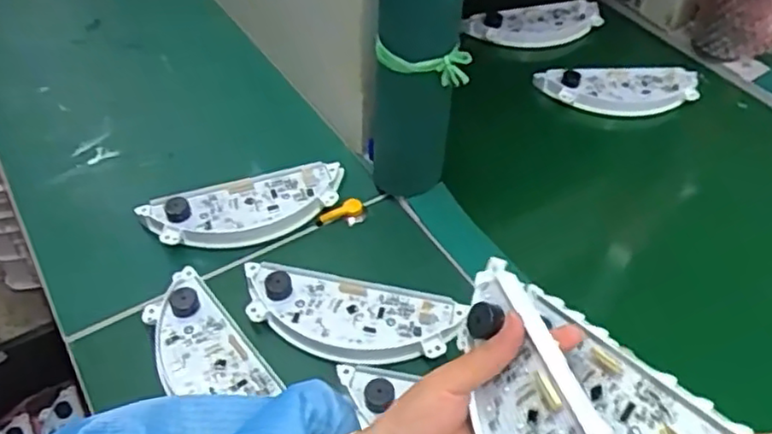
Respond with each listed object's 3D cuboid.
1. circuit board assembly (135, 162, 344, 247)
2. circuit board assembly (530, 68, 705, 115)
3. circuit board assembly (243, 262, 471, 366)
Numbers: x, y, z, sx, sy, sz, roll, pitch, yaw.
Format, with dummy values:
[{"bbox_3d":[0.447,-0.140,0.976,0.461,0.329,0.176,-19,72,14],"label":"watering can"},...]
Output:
[{"bbox_3d":[-0.120,-0.004,0.587,0.174,0.026,0.067,-14,50,-15],"label":"circuit board assembly"},{"bbox_3d":[0.260,-0.144,0.740,0.179,0.025,0.052,1,48,-2],"label":"circuit board assembly"},{"bbox_3d":[-0.030,0.076,0.507,0.170,0.019,0.065,11,48,7],"label":"circuit board assembly"}]

